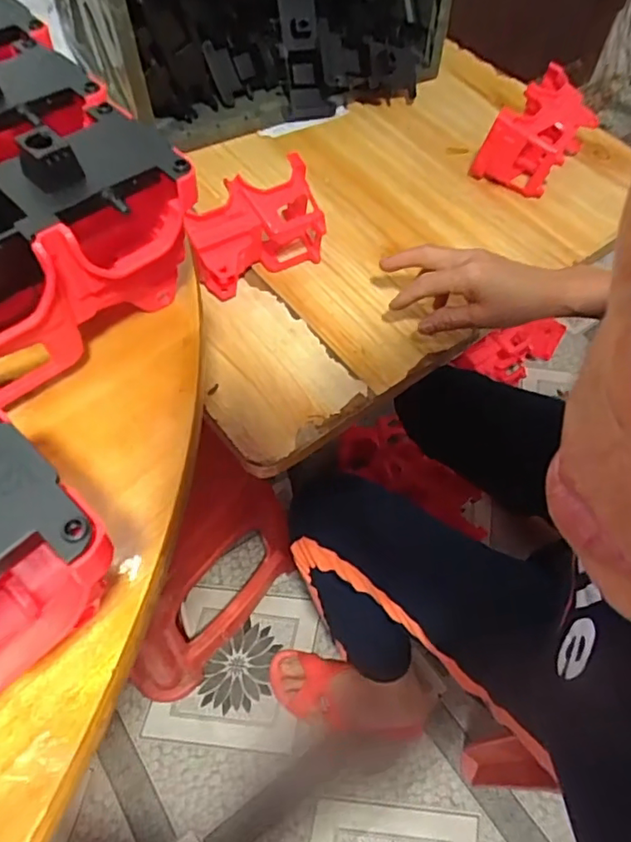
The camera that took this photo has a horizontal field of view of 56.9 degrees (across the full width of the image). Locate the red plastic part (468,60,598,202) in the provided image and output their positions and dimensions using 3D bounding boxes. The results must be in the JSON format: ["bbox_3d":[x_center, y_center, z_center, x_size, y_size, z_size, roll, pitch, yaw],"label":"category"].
[{"bbox_3d":[0.267,-0.344,0.700,0.094,0.080,0.154,28,60,16],"label":"red plastic part"}]

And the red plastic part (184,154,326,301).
[{"bbox_3d":[-0.059,-0.189,0.587,0.142,0.082,0.078,-28,61,-19],"label":"red plastic part"}]

